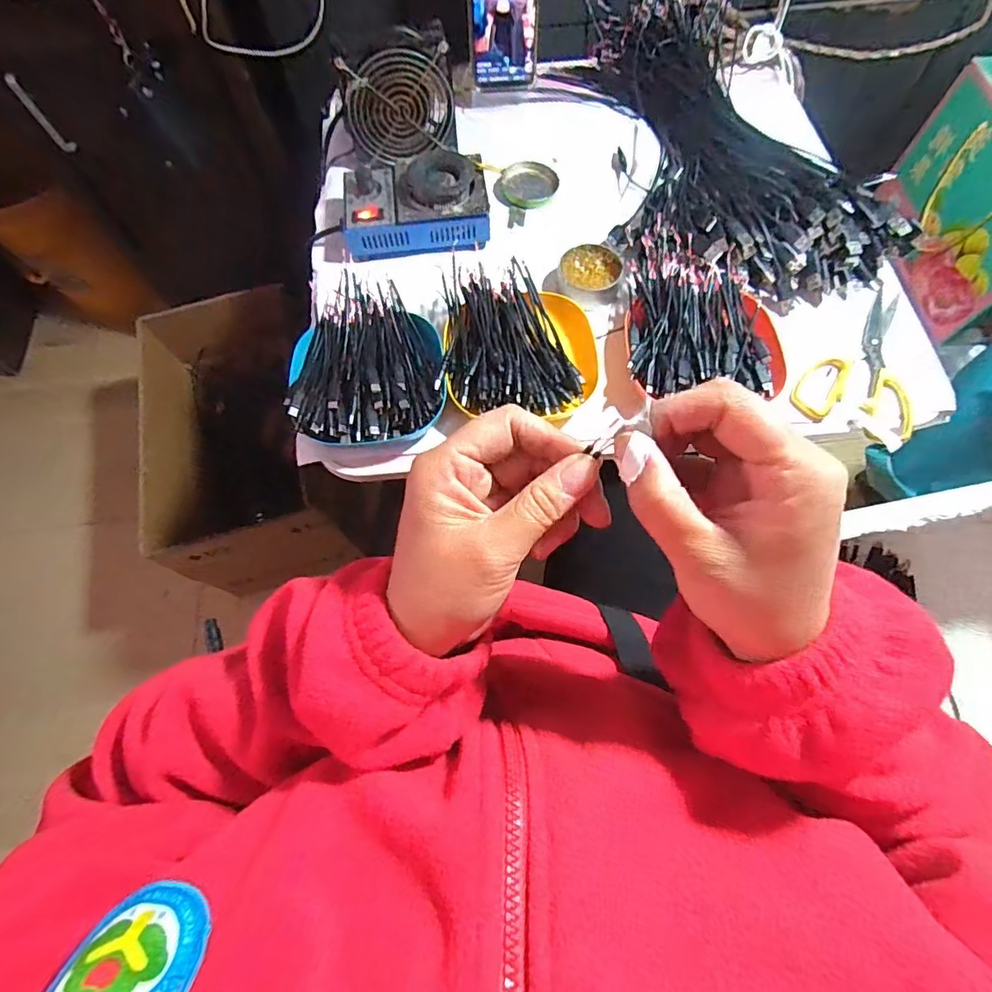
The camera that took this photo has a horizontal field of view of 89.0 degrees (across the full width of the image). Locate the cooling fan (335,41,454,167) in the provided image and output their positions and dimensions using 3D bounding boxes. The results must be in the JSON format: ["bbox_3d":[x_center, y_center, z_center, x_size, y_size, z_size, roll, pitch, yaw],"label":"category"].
[{"bbox_3d":[-0.105,-0.426,0.552,0.110,0.098,0.032,-5,62,-1],"label":"cooling fan"}]

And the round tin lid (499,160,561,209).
[{"bbox_3d":[0.038,-0.362,0.587,0.059,0.017,0.060,0,69,1],"label":"round tin lid"}]

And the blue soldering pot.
[{"bbox_3d":[-0.085,-0.308,0.538,0.151,0.063,0.099,-5,69,-1],"label":"blue soldering pot"}]

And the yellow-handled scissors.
[{"bbox_3d":[0.352,-0.131,0.478,0.099,0.011,0.173,25,72,11],"label":"yellow-handled scissors"}]

